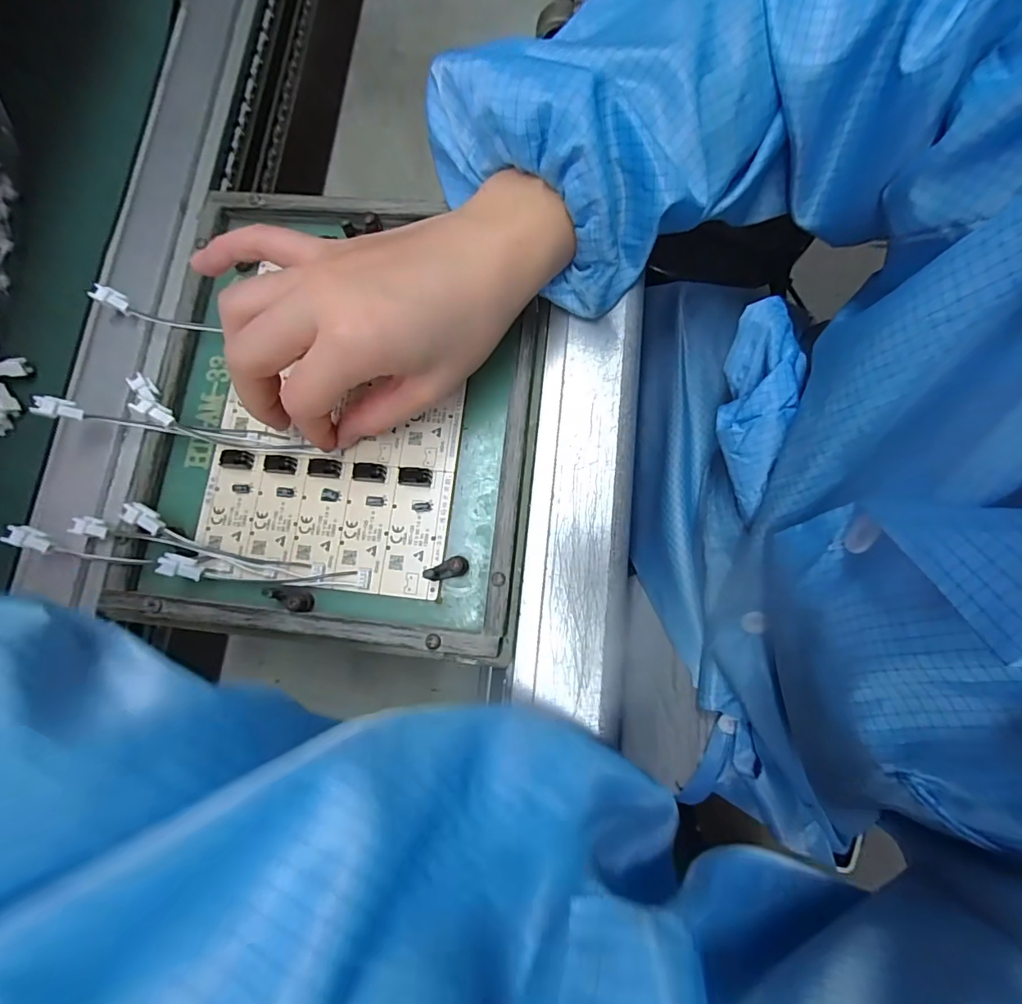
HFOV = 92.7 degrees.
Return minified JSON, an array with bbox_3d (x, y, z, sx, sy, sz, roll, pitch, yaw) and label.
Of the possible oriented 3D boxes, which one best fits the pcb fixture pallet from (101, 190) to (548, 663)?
[{"bbox_3d":[-0.090,-0.051,0.256,0.202,0.019,0.235,6,79,3],"label":"pcb fixture pallet"}]

